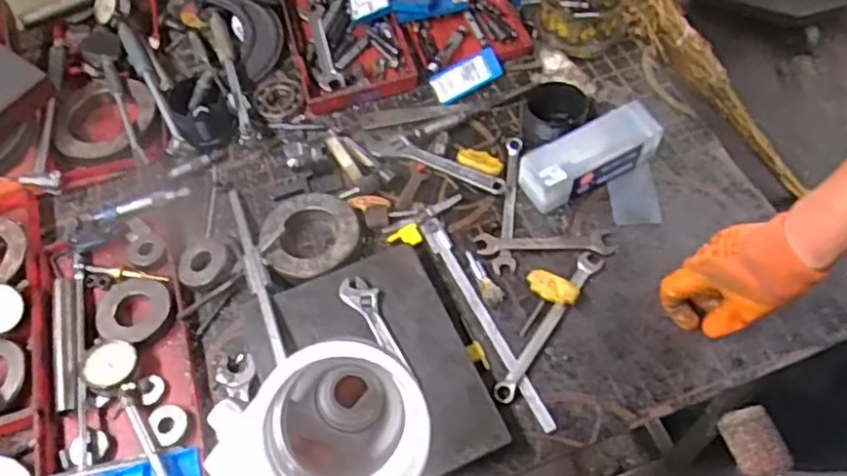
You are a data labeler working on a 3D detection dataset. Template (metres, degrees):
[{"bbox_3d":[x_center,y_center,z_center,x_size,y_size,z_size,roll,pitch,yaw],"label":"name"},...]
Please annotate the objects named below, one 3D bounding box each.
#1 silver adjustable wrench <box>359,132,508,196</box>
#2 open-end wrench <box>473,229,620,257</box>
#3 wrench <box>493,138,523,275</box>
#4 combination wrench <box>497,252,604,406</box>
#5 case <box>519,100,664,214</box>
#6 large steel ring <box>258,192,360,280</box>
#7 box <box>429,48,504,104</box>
[{"bbox_3d":[0.009,-0.099,0.850,0.198,0.012,0.035,19,61,17],"label":"silver adjustable wrench"},{"bbox_3d":[0.138,0.005,0.781,0.154,0.006,0.034,1,57,6],"label":"open-end wrench"},{"bbox_3d":[0.104,-0.045,0.818,0.026,0.009,0.199,5,58,8],"label":"wrench"},{"bbox_3d":[0.133,0.092,0.716,0.025,0.008,0.197,28,64,21],"label":"combination wrench"},{"bbox_3d":[0.197,-0.098,0.809,0.165,0.051,0.070,-24,58,-10],"label":"case"},{"bbox_3d":[-0.134,-0.005,0.789,0.120,0.022,0.118,-2,57,4],"label":"large steel ring"},{"bbox_3d":[0.061,-0.220,0.915,0.102,0.020,0.045,-32,60,-15],"label":"box"}]

